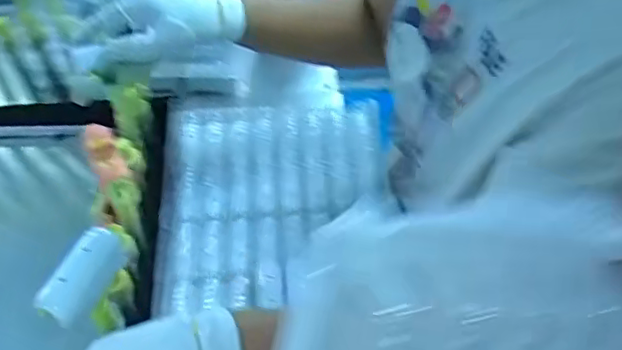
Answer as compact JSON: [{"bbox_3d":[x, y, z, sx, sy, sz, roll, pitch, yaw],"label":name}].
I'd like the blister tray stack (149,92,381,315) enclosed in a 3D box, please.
[{"bbox_3d":[-0.048,0.016,0.773,0.276,0.050,0.323,-4,49,-1],"label":"blister tray stack"}]

